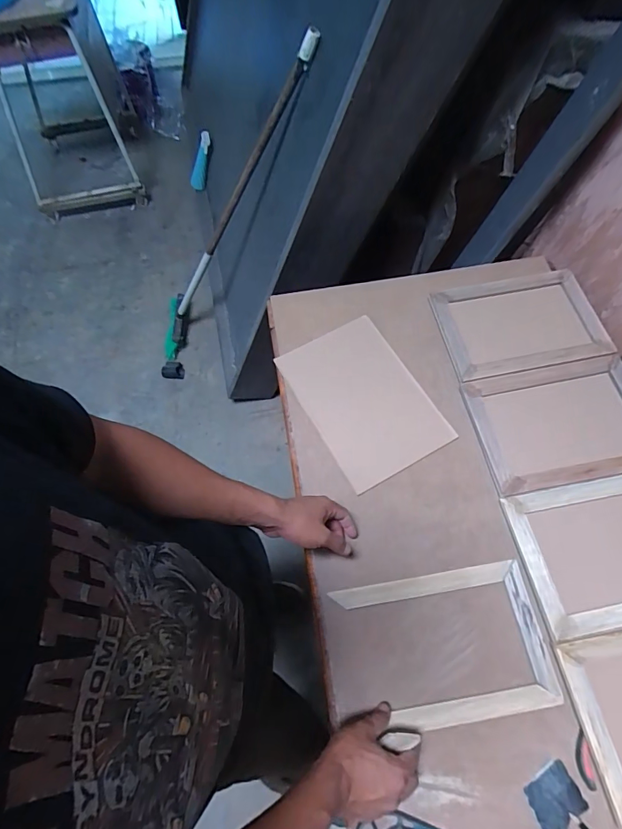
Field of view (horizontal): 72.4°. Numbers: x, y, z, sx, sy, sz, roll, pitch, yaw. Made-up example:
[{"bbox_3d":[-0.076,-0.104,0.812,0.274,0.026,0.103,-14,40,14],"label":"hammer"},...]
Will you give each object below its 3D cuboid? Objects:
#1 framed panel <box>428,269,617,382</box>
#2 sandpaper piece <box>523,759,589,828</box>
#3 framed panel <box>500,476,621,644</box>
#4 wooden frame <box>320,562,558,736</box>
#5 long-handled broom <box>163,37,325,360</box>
[{"bbox_3d":[0.396,-0.175,0.810,0.295,0.016,0.198,-12,66,-3],"label":"framed panel"},{"bbox_3d":[0.311,0.494,0.543,0.073,0.010,0.060,-34,65,-11],"label":"sandpaper piece"},{"bbox_3d":[0.473,0.203,0.650,0.296,0.011,0.206,-11,66,-2],"label":"framed panel"},{"bbox_3d":[0.193,0.333,0.611,0.277,0.013,0.193,-10,66,-2],"label":"wooden frame"},{"bbox_3d":[-0.281,-0.546,1.299,0.055,1.180,0.253,5,61,-33],"label":"long-handled broom"}]

